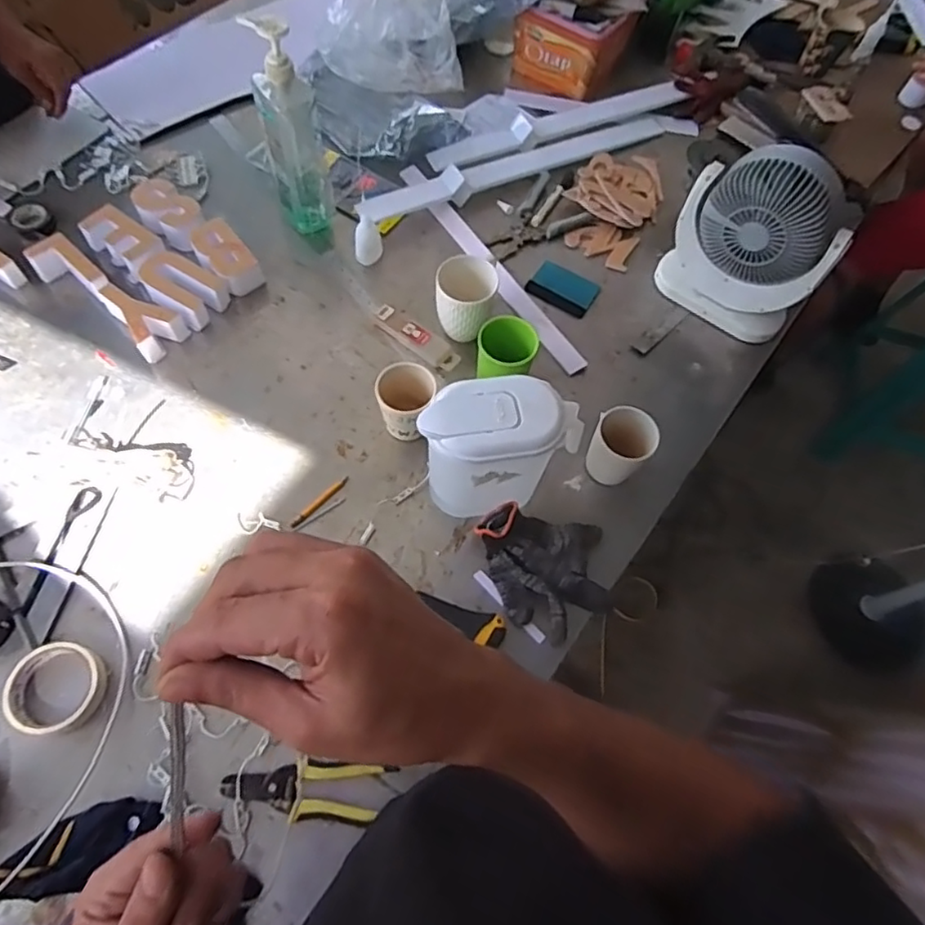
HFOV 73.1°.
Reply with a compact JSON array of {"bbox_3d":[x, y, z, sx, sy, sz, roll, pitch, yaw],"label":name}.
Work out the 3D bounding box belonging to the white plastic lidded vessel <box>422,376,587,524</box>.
[{"bbox_3d":[0.043,-0.004,0.723,0.176,0.192,0.105,-12,67,-11],"label":"white plastic lidded vessel"}]

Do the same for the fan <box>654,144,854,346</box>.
[{"bbox_3d":[0.403,-0.304,0.866,0.204,0.219,0.121,40,68,16],"label":"fan"}]

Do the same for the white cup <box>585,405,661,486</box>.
[{"bbox_3d":[0.195,-0.016,0.774,0.070,0.097,0.061,21,64,7],"label":"white cup"}]

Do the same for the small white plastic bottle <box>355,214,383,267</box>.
[{"bbox_3d":[-0.142,-0.330,0.934,0.041,0.073,0.032,-2,63,-4],"label":"small white plastic bottle"}]

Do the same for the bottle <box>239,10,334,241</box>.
[{"bbox_3d":[-0.231,-0.442,0.854,0.071,0.287,0.073,-15,67,-12],"label":"bottle"}]

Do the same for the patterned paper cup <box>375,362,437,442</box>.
[{"bbox_3d":[-0.071,-0.076,0.796,0.070,0.087,0.066,1,63,-3],"label":"patterned paper cup"}]

